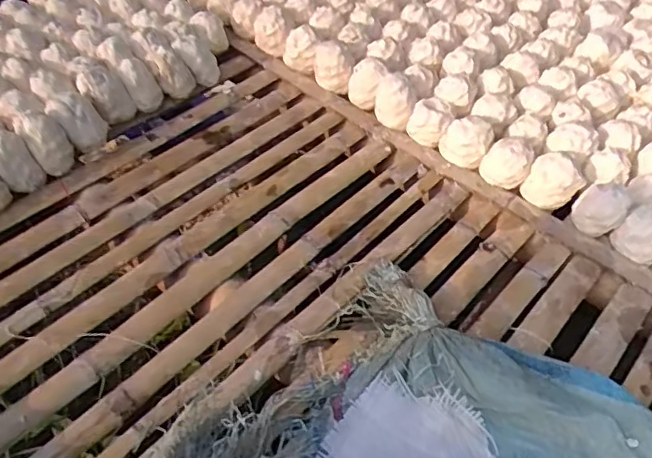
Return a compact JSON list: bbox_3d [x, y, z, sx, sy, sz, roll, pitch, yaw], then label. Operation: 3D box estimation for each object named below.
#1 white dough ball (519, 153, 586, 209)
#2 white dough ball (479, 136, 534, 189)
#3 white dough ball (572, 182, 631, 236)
[{"bbox_3d":[0.391,-0.078,0.989,0.079,0.083,0.084,0,51,0],"label":"white dough ball"},{"bbox_3d":[0.318,-0.117,1.018,0.087,0.075,0.074,13,52,10],"label":"white dough ball"},{"bbox_3d":[0.462,-0.041,0.952,0.079,0.071,0.083,0,51,0],"label":"white dough ball"}]

